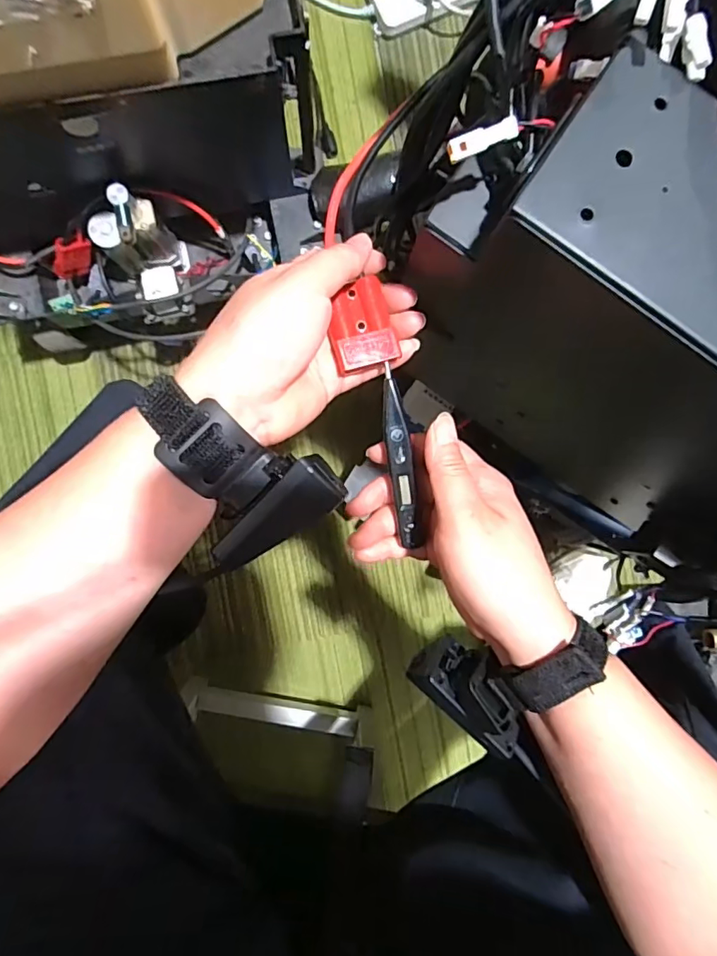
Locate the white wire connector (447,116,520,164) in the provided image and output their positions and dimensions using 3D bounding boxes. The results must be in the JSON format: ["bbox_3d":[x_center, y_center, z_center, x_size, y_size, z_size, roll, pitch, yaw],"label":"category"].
[{"bbox_3d":[0.048,-0.129,0.197,0.028,0.004,0.007,-21,92,-2],"label":"white wire connector"}]

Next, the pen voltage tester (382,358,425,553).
[{"bbox_3d":[0.025,-0.009,0.296,0.014,0.009,0.097,-10,100,-3],"label":"pen voltage tester"}]

